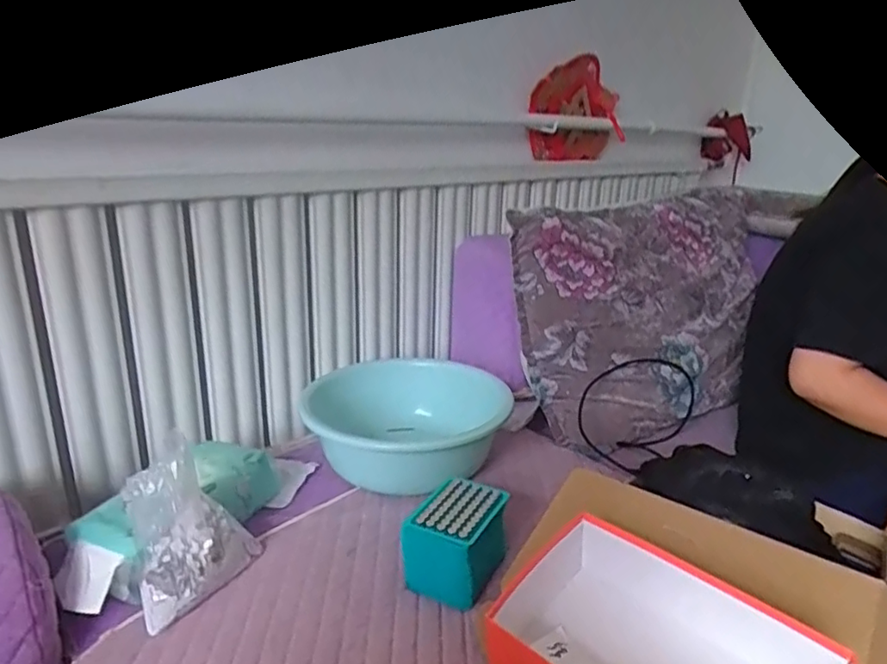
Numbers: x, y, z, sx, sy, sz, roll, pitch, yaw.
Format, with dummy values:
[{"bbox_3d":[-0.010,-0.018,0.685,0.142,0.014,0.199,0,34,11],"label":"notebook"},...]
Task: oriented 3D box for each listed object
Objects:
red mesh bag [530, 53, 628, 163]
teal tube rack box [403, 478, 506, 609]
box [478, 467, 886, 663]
[{"bbox_3d":[0.324,-0.519,1.457,0.354,0.238,0.032,-16,43,-41],"label":"red mesh bag"},{"bbox_3d":[0.019,0.282,0.808,0.110,0.107,0.139,12,22,29],"label":"teal tube rack box"},{"bbox_3d":[0.262,0.333,0.660,0.407,0.136,0.336,16,24,36],"label":"box"}]

